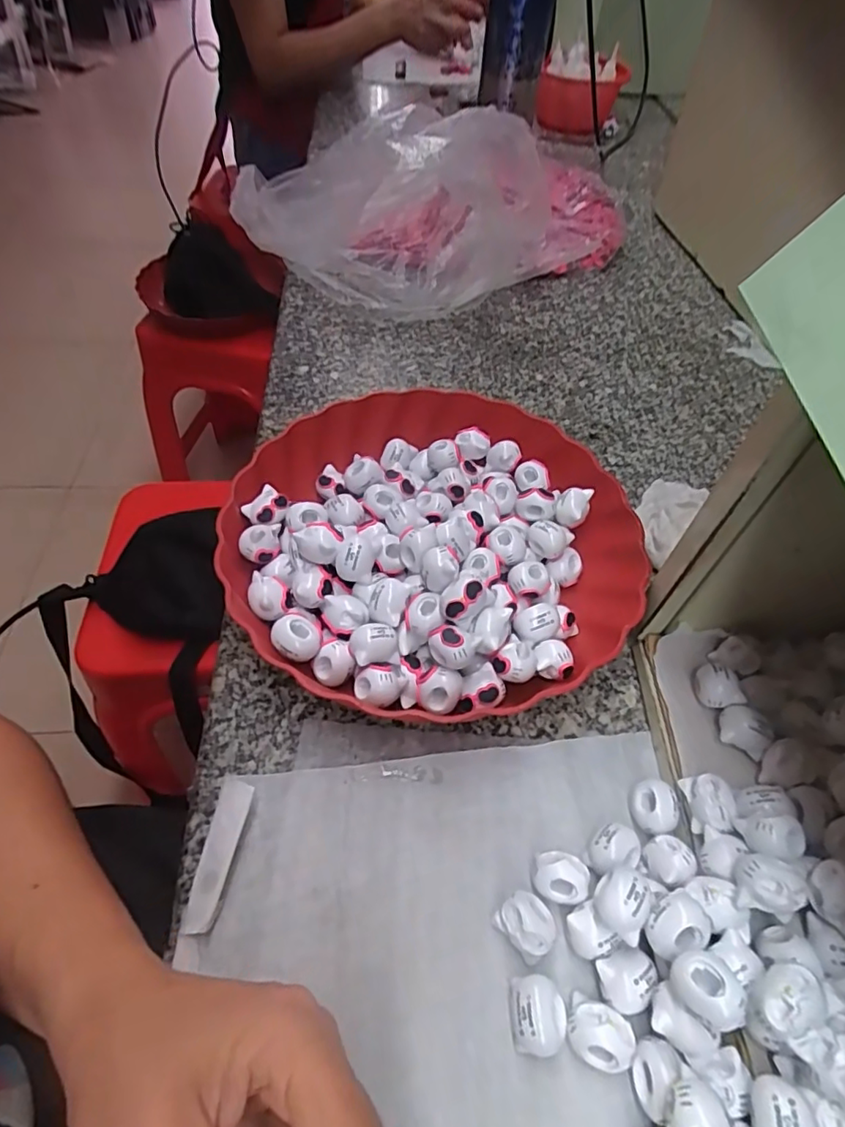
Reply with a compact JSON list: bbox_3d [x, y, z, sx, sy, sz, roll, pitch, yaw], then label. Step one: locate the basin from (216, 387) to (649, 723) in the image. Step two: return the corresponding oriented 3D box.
[{"bbox_3d":[0.008,-0.015,0.360,0.240,0.063,0.242,2,50,-3],"label":"basin"}]

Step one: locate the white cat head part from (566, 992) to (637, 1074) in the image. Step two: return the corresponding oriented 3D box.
[{"bbox_3d":[0.071,0.188,0.230,0.026,0.018,0.021,31,54,20],"label":"white cat head part"}]

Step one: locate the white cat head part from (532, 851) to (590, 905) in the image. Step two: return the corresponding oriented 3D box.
[{"bbox_3d":[0.063,0.144,0.263,0.024,0.018,0.018,19,51,11],"label":"white cat head part"}]

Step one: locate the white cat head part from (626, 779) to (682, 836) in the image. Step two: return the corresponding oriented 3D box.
[{"bbox_3d":[0.115,0.121,0.285,0.023,0.014,0.024,2,50,-3],"label":"white cat head part"}]

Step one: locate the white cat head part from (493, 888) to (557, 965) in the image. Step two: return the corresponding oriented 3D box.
[{"bbox_3d":[0.046,0.157,0.251,0.020,0.017,0.024,-34,60,-28],"label":"white cat head part"}]

